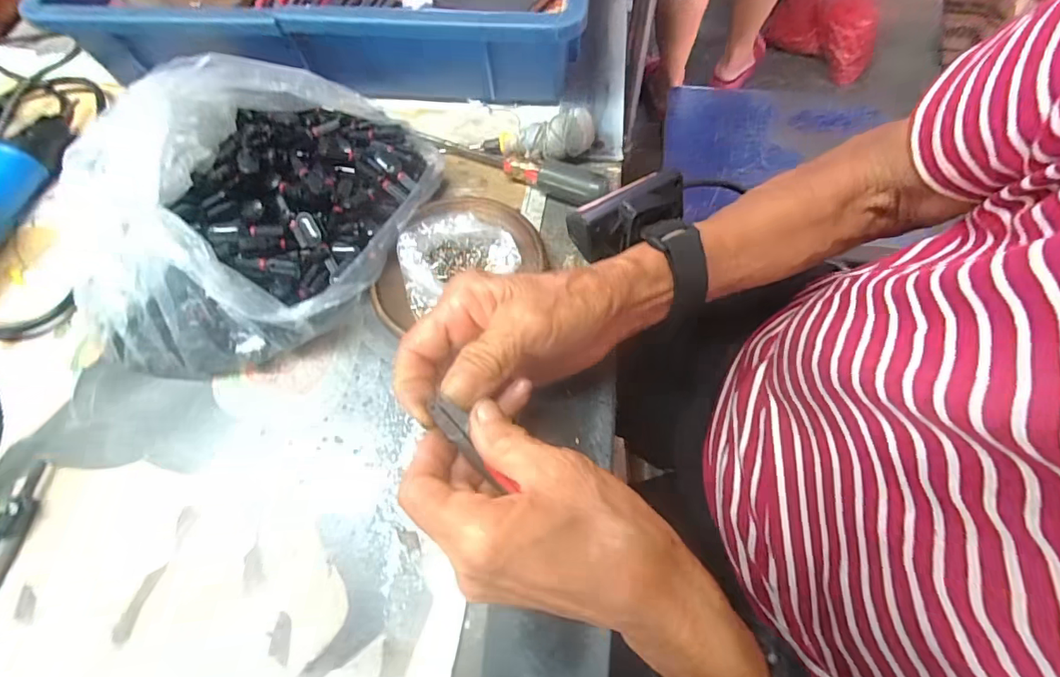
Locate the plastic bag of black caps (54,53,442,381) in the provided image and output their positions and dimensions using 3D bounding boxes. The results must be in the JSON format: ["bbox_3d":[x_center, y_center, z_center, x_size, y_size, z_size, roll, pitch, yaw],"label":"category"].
[{"bbox_3d":[-0.170,-0.089,0.316,0.210,0.093,0.193,-10,66,-1],"label":"plastic bag of black caps"}]

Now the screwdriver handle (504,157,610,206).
[{"bbox_3d":[0.017,-0.116,0.355,0.076,0.022,0.018,20,68,9],"label":"screwdriver handle"}]

